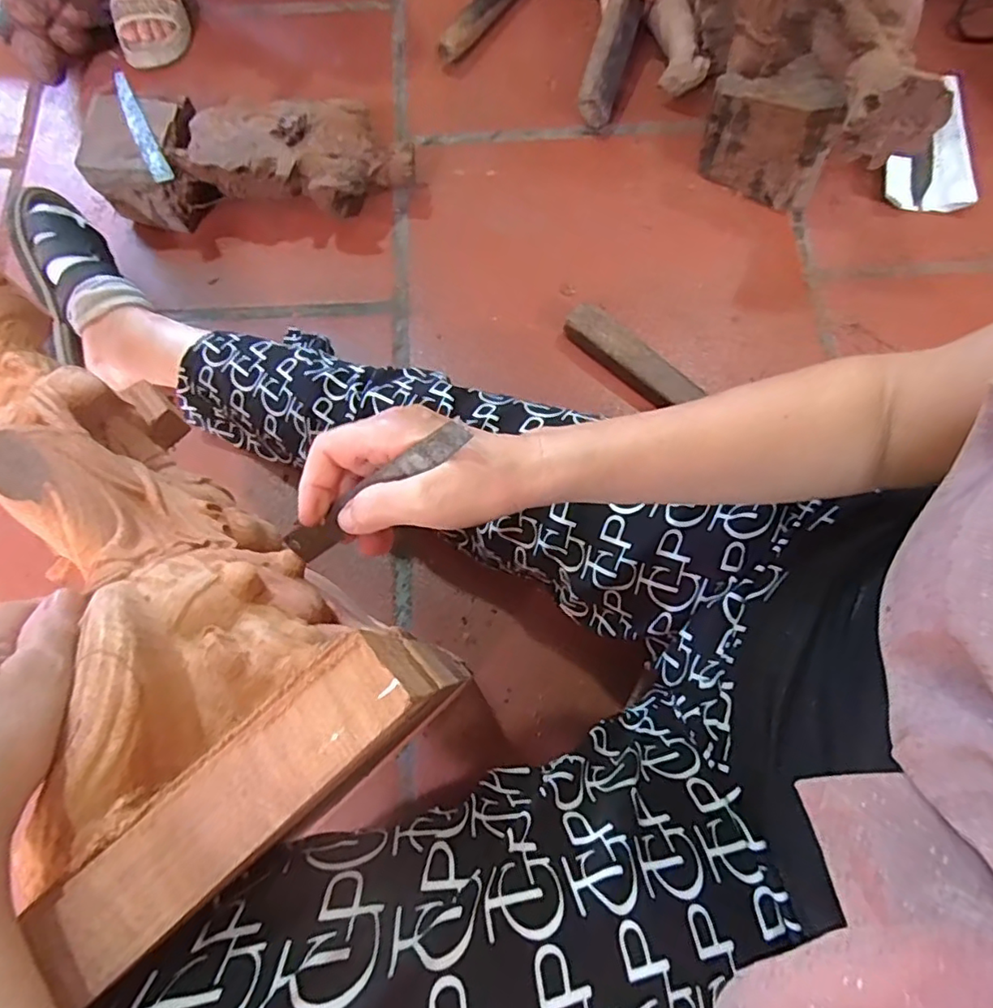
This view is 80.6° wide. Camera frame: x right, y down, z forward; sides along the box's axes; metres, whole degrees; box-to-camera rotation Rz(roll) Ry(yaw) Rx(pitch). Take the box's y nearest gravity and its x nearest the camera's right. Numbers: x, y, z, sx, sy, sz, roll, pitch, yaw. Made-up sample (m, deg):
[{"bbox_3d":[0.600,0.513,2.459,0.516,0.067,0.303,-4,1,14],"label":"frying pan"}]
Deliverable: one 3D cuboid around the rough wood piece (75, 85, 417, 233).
[{"bbox_3d":[-0.292,-0.412,0.713,0.366,0.097,0.127,1,75,0],"label":"rough wood piece"}]

